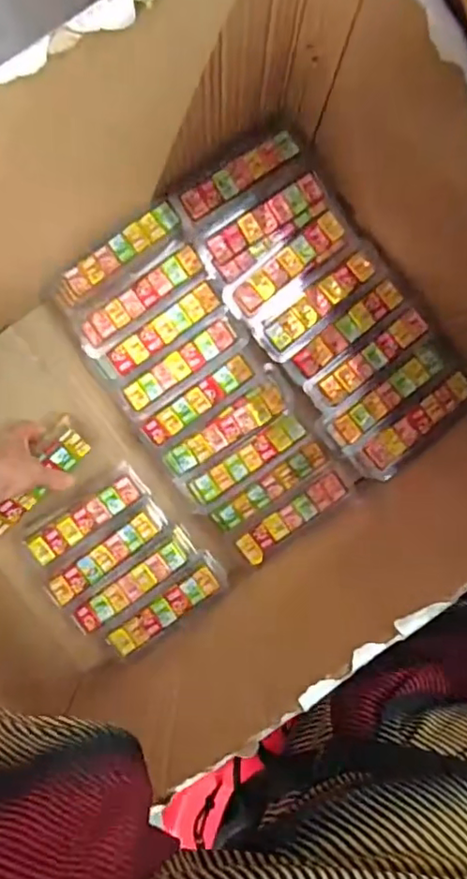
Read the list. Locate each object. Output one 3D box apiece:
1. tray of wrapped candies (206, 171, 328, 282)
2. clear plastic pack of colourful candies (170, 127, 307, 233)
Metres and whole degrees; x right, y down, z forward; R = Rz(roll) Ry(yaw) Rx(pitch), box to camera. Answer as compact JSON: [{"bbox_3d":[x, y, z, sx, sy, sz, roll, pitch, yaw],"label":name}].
[{"bbox_3d":[0.033,-0.204,0.549,0.123,0.012,0.039,-34,93,2],"label":"tray of wrapped candies"},{"bbox_3d":[0.007,-0.244,0.538,0.127,0.012,0.044,-28,94,2],"label":"clear plastic pack of colourful candies"}]

